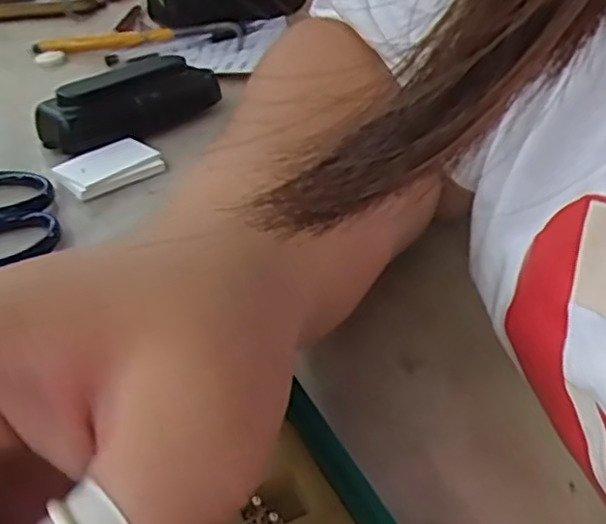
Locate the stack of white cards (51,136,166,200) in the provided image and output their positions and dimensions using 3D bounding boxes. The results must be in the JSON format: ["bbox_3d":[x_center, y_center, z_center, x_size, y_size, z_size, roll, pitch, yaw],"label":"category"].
[{"bbox_3d":[-0.104,-0.052,0.370,0.052,0.005,0.034,-29,47,-34],"label":"stack of white cards"}]

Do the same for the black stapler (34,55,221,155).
[{"bbox_3d":[-0.096,-0.096,0.404,0.109,0.032,0.036,-24,45,-30],"label":"black stapler"}]

